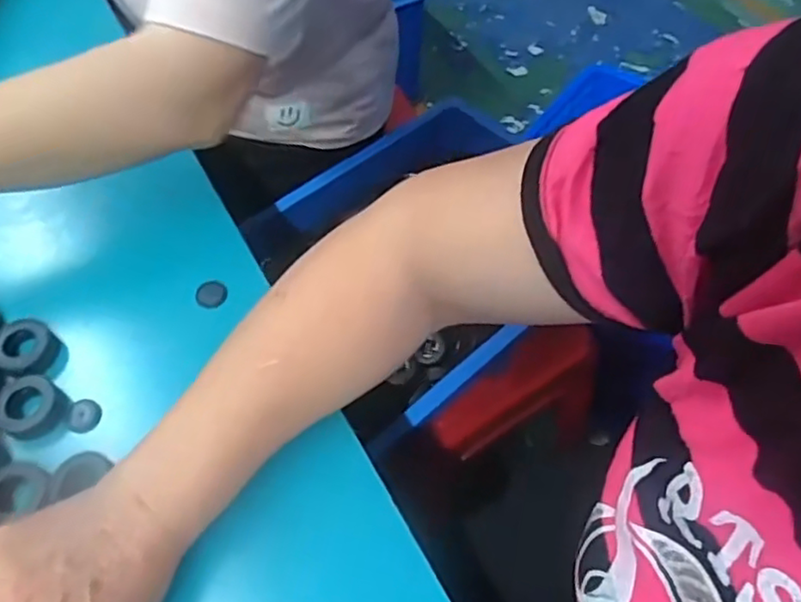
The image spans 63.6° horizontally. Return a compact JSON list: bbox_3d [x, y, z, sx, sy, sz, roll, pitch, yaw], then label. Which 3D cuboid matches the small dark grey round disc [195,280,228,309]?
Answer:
[{"bbox_3d":[-0.127,-0.004,0.432,0.016,0.009,0.018,32,62,20],"label":"small dark grey round disc"}]

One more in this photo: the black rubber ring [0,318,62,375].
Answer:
[{"bbox_3d":[-0.238,0.030,0.410,0.033,0.016,0.034,0,57,0],"label":"black rubber ring"}]

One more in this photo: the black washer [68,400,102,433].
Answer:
[{"bbox_3d":[-0.191,0.070,0.390,0.015,0.010,0.018,10,57,7],"label":"black washer"}]

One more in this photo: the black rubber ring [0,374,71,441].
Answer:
[{"bbox_3d":[-0.220,0.064,0.386,0.037,0.019,0.036,0,57,0],"label":"black rubber ring"}]

